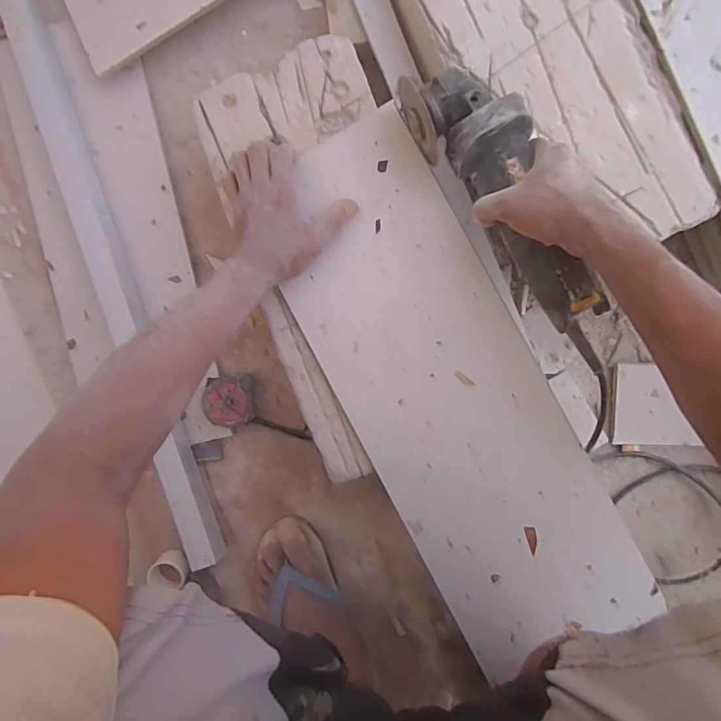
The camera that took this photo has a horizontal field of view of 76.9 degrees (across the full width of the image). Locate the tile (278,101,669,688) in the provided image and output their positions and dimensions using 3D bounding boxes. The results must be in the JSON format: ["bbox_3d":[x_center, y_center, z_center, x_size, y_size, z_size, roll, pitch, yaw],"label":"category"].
[{"bbox_3d":[0.085,0.031,0.478,0.214,0.010,0.567,-26,88,7],"label":"tile"}]

